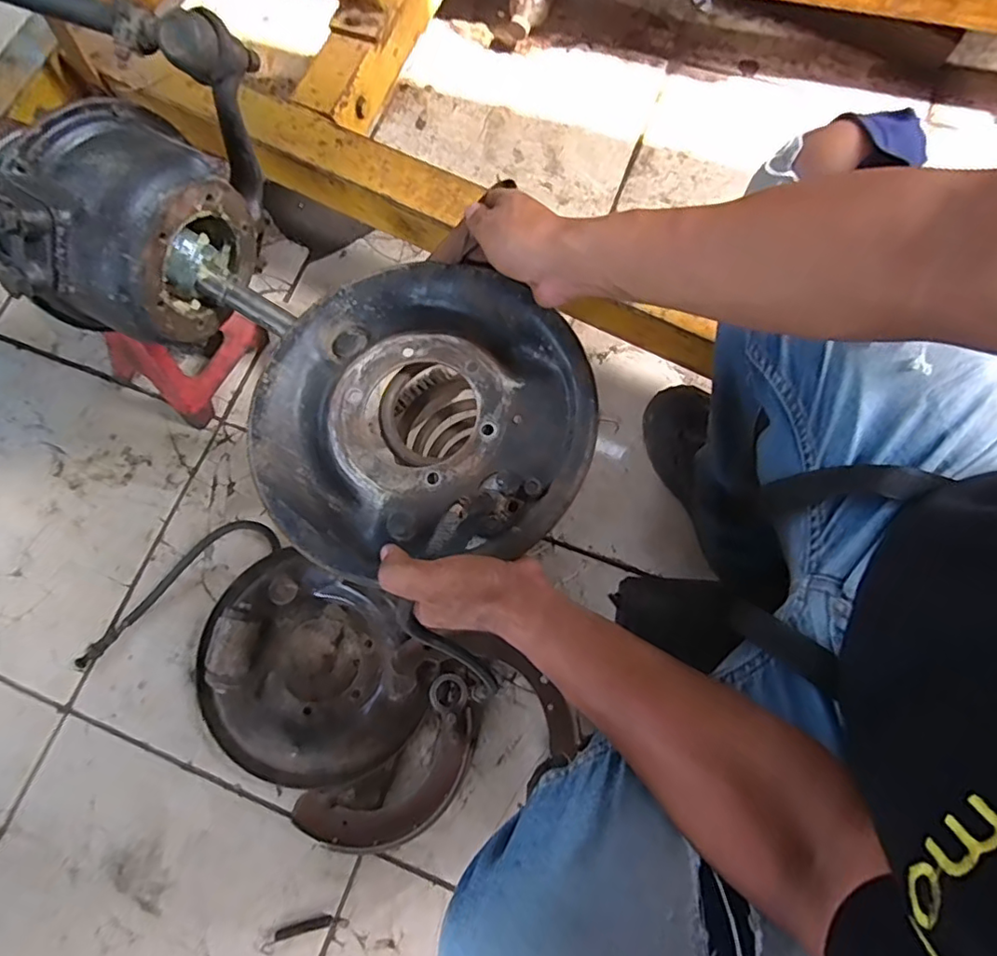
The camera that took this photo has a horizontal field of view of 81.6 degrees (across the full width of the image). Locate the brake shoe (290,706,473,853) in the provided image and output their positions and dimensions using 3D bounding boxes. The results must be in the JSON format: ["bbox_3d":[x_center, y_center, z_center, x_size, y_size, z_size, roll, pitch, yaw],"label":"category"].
[{"bbox_3d":[-0.113,0.358,0.658,0.215,0.033,0.090,-26,75,-4],"label":"brake shoe"}]

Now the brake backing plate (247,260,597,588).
[{"bbox_3d":[-0.063,-0.057,0.457,0.258,0.065,0.249,0,71,0],"label":"brake backing plate"}]

